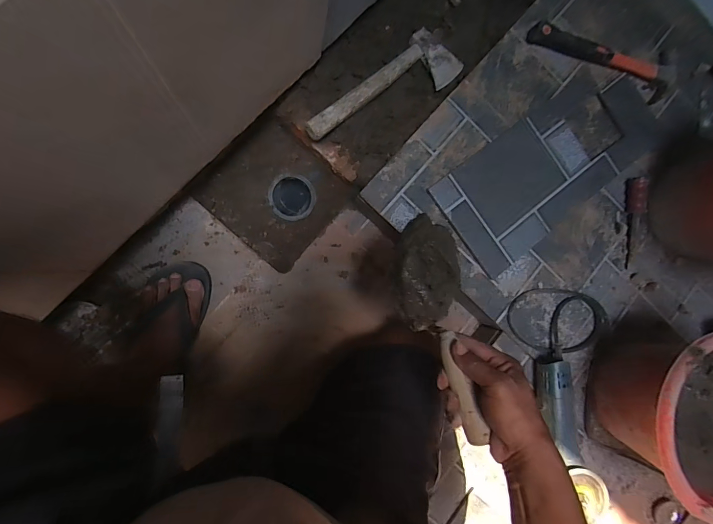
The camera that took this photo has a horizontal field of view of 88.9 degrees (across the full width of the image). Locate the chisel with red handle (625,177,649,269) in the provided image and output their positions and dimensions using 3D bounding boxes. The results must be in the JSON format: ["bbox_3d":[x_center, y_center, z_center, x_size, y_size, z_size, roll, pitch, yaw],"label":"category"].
[{"bbox_3d":[0.562,-0.082,0.732,0.033,0.029,0.174,8,86,-9],"label":"chisel with red handle"}]

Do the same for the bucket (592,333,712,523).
[{"bbox_3d":[0.578,0.259,0.635,0.282,0.184,0.278,0,87,-9],"label":"bucket"}]

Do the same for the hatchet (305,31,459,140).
[{"bbox_3d":[0.062,-0.307,0.665,0.326,0.029,0.109,-45,94,-9],"label":"hatchet"}]

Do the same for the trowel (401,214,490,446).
[{"bbox_3d":[0.103,0.078,0.452,0.080,0.058,0.264,-5,76,-10],"label":"trowel"}]

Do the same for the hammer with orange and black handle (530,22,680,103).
[{"bbox_3d":[0.503,-0.410,0.738,0.330,0.032,0.097,8,86,-9],"label":"hammer with orange and black handle"}]

